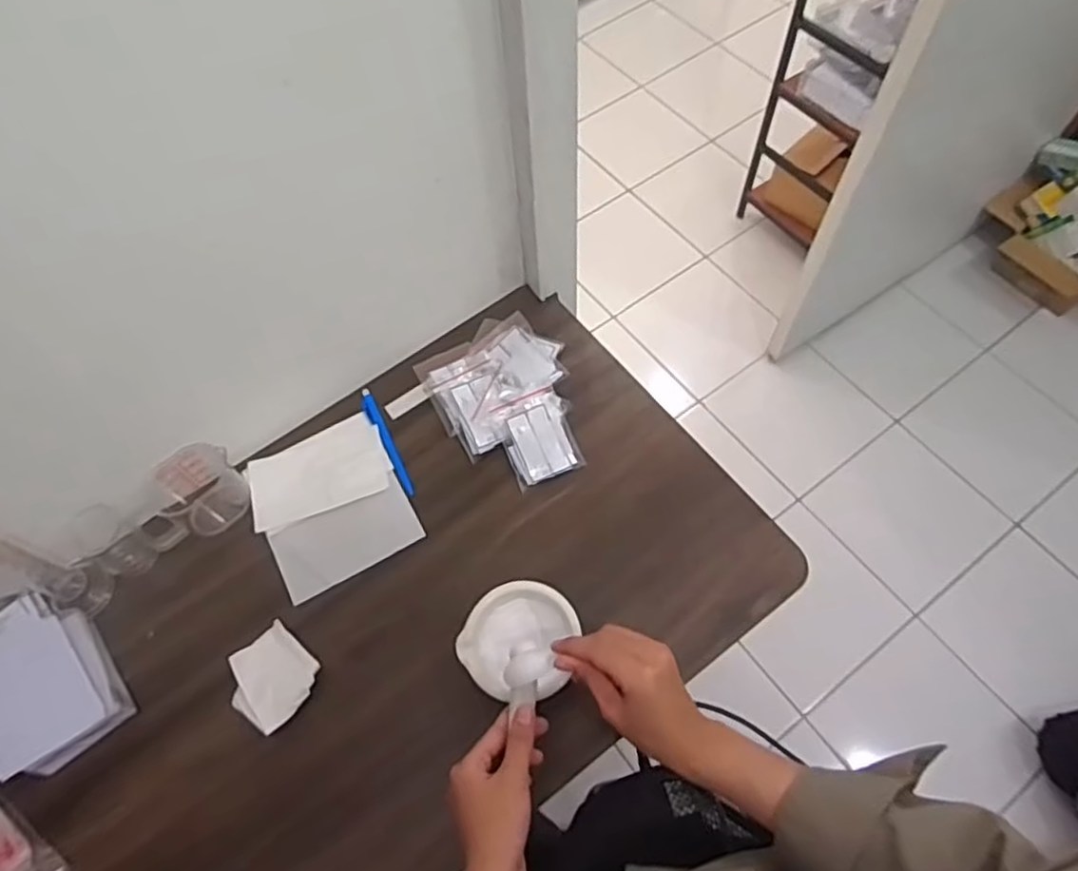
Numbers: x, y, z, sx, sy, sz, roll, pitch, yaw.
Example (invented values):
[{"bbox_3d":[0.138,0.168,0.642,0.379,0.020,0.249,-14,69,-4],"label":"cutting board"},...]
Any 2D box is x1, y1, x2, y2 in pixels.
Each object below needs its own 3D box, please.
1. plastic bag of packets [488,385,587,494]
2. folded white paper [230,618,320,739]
[{"bbox_3d":[-0.003,0.000,0.732,0.078,0.023,0.093,-17,63,-6],"label":"plastic bag of packets"},{"bbox_3d":[-0.244,0.219,0.638,0.081,0.012,0.073,37,70,20],"label":"folded white paper"}]

